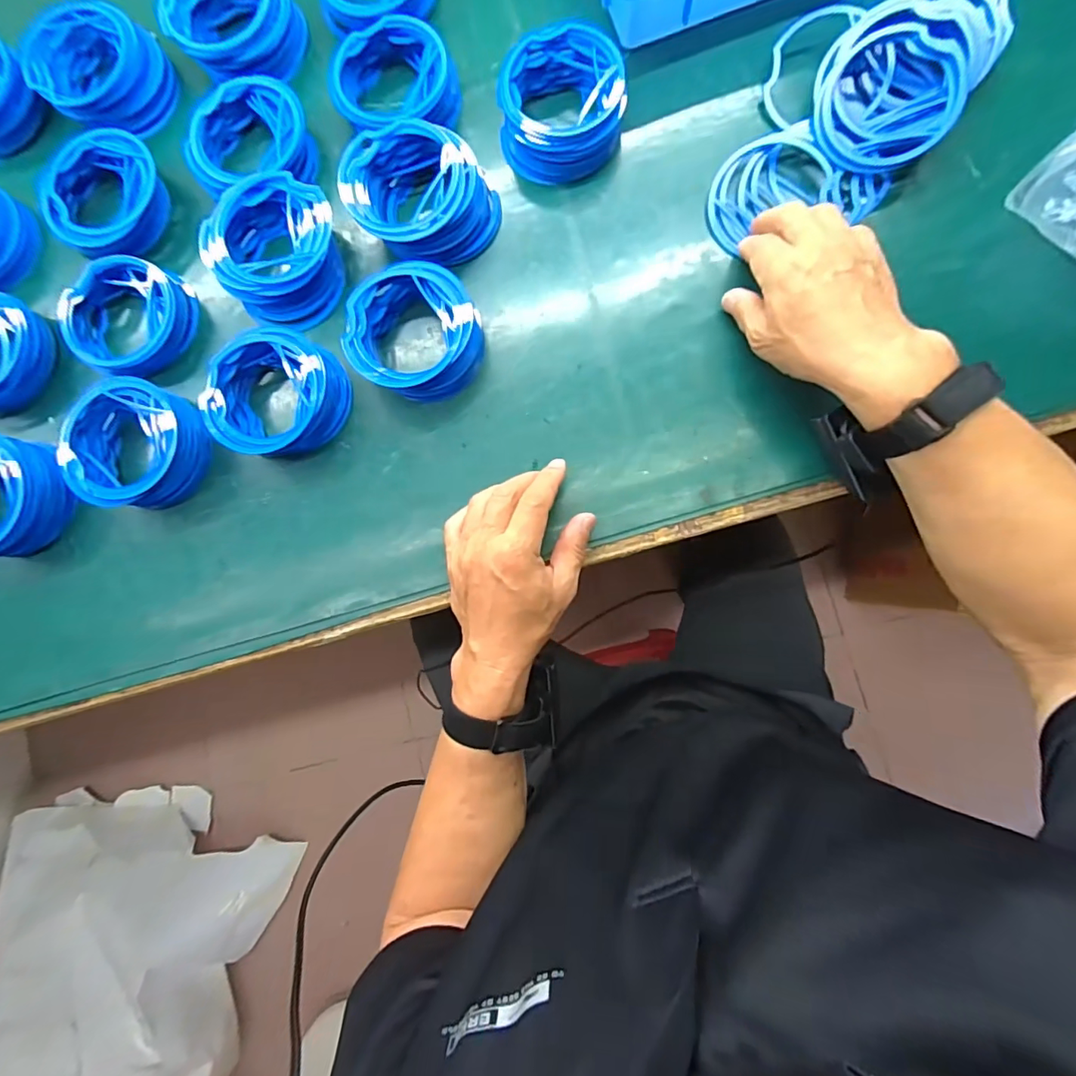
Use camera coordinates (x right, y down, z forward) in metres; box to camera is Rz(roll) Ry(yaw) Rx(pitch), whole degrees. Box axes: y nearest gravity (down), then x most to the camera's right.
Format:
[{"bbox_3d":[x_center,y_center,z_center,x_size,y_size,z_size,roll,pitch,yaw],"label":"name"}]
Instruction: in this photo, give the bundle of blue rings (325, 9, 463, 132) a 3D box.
[{"bbox_3d":[-0.122,-0.380,0.419,0.095,0.045,0.093,0,87,3],"label":"bundle of blue rings"}]

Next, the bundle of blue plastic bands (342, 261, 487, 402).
[{"bbox_3d":[-0.097,-0.164,0.400,0.103,0.034,0.098,0,87,3],"label":"bundle of blue plastic bands"}]

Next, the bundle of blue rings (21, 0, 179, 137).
[{"bbox_3d":[-0.384,-0.412,0.439,0.102,0.039,0.095,0,87,3],"label":"bundle of blue rings"}]

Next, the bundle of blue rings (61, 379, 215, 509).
[{"bbox_3d":[-0.327,-0.074,0.404,0.099,0.045,0.097,0,87,3],"label":"bundle of blue rings"}]

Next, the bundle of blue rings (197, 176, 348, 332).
[{"bbox_3d":[-0.214,-0.238,0.417,0.101,0.050,0.103,0,87,3],"label":"bundle of blue rings"}]

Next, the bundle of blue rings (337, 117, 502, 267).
[{"bbox_3d":[-0.098,-0.279,0.403,0.104,0.041,0.110,0,87,3],"label":"bundle of blue rings"}]

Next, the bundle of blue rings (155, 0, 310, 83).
[{"bbox_3d":[-0.266,-0.447,0.432,0.106,0.042,0.094,22,88,4],"label":"bundle of blue rings"}]

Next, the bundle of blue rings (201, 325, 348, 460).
[{"bbox_3d":[-0.212,-0.114,0.398,0.099,0.036,0.097,0,87,3],"label":"bundle of blue rings"}]

